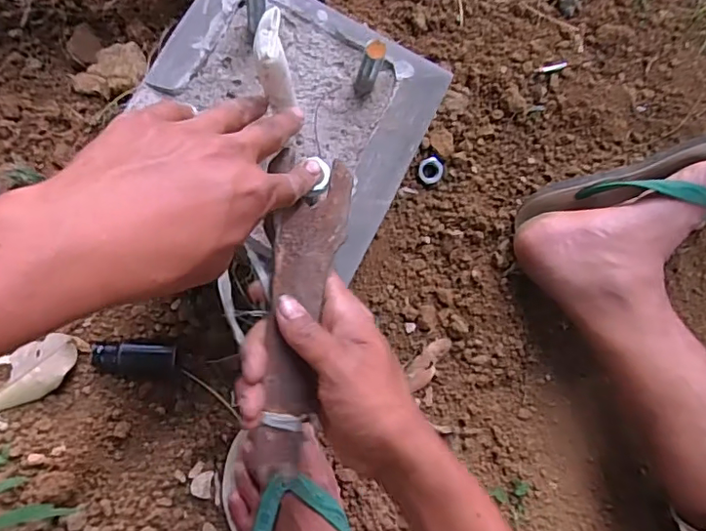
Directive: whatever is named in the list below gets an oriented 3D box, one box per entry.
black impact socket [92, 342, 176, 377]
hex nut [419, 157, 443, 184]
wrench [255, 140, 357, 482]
[{"bbox_3d":[-0.200,0.086,0.501,0.074,0.020,0.030,3,83,-5],"label":"black impact socket"},{"bbox_3d":[0.078,-0.094,0.540,0.024,0.008,0.025,29,81,-1],"label":"hex nut"},{"bbox_3d":[-0.036,0.031,0.357,0.048,0.009,0.204,8,86,-4],"label":"wrench"}]

